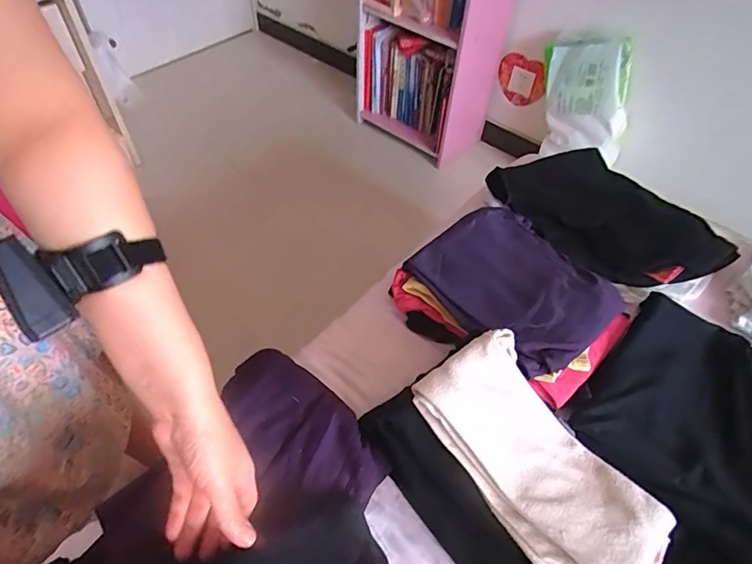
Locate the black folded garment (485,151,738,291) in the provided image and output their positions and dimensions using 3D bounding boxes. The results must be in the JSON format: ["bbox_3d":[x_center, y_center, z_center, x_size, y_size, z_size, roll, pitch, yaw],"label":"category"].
[{"bbox_3d":[0.360,-0.109,0.720,0.234,0.043,0.301,-22,55,-20],"label":"black folded garment"}]

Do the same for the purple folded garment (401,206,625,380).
[{"bbox_3d":[0.182,-0.002,0.612,0.241,0.029,0.228,36,52,28],"label":"purple folded garment"}]

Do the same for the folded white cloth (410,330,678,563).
[{"bbox_3d":[0.153,0.166,0.434,0.123,0.050,0.243,-29,58,-24],"label":"folded white cloth"}]

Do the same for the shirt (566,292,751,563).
[{"bbox_3d":[0.373,0.153,0.524,0.225,0.044,0.289,34,59,27],"label":"shirt"}]

